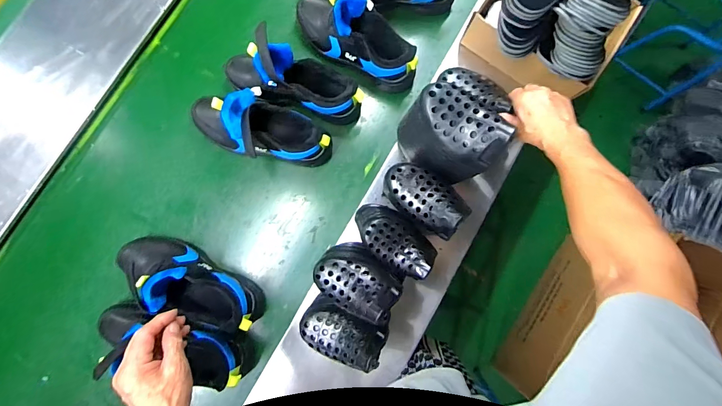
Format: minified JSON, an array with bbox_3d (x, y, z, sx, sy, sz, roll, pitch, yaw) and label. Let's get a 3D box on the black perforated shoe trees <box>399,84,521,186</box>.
[{"bbox_3d":[0.151,-0.112,0.603,0.085,0.197,0.160,-38,85,-6],"label":"black perforated shoe trees"}]

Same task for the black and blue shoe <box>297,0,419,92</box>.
[{"bbox_3d":[-0.015,-0.349,0.692,0.290,0.137,0.104,28,82,2],"label":"black and blue shoe"}]

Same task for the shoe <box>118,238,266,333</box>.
[{"bbox_3d":[-0.326,0.141,0.614,0.299,0.158,0.092,29,82,2],"label":"shoe"}]

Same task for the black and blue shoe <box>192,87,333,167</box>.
[{"bbox_3d":[-0.204,-0.143,0.670,0.282,0.165,0.118,15,82,0],"label":"black and blue shoe"}]

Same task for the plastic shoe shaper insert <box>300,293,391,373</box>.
[{"bbox_3d":[-0.028,0.204,0.534,0.134,0.055,0.077,22,82,1],"label":"plastic shoe shaper insert"}]

